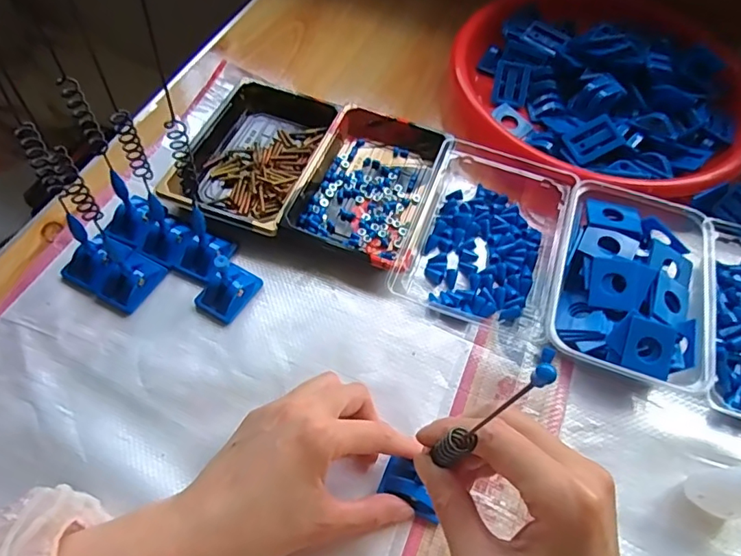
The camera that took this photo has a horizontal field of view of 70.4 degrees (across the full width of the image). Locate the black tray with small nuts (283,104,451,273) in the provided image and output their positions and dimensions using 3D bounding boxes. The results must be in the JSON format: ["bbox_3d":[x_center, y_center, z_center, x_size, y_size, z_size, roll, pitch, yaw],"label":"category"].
[{"bbox_3d":[0.003,-0.087,0.456,0.104,0.029,0.156,17,58,7],"label":"black tray with small nuts"}]

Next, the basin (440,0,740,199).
[{"bbox_3d":[0.236,-0.202,0.533,0.283,0.060,0.283,2,57,-3],"label":"basin"}]

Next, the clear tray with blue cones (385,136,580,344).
[{"bbox_3d":[0.100,-0.044,0.433,0.121,0.031,0.169,20,58,9],"label":"clear tray with blue cones"}]

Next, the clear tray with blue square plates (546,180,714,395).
[{"bbox_3d":[0.198,0.005,0.405,0.116,0.035,0.164,18,58,8],"label":"clear tray with blue square plates"}]

